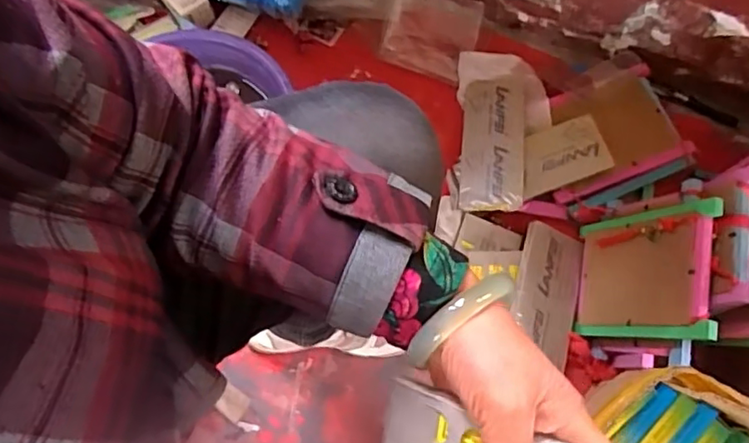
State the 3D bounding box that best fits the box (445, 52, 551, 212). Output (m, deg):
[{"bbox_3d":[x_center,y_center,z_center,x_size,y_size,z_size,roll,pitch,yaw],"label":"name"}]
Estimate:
[{"bbox_3d":[0.179,-0.131,0.863,0.137,0.035,0.255,5,67,17],"label":"box"}]

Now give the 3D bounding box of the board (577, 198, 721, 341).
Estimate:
[{"bbox_3d":[0.316,0.063,0.712,0.014,0.196,0.148,16,76,-20],"label":"board"}]

